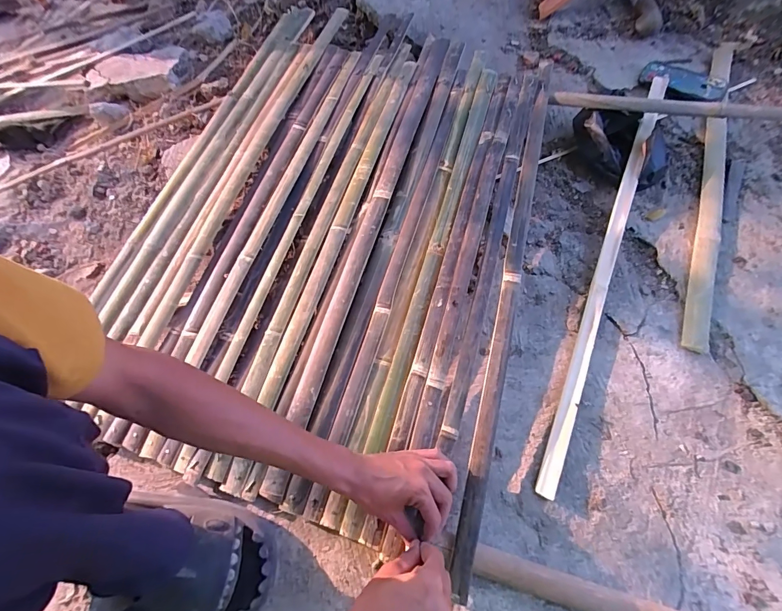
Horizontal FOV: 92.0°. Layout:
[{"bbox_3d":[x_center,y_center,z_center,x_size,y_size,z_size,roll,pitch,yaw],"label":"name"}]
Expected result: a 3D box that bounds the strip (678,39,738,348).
[{"bbox_3d":[0.627,-0.265,0.735,0.044,0.015,0.773,19,68,11],"label":"strip"}]

